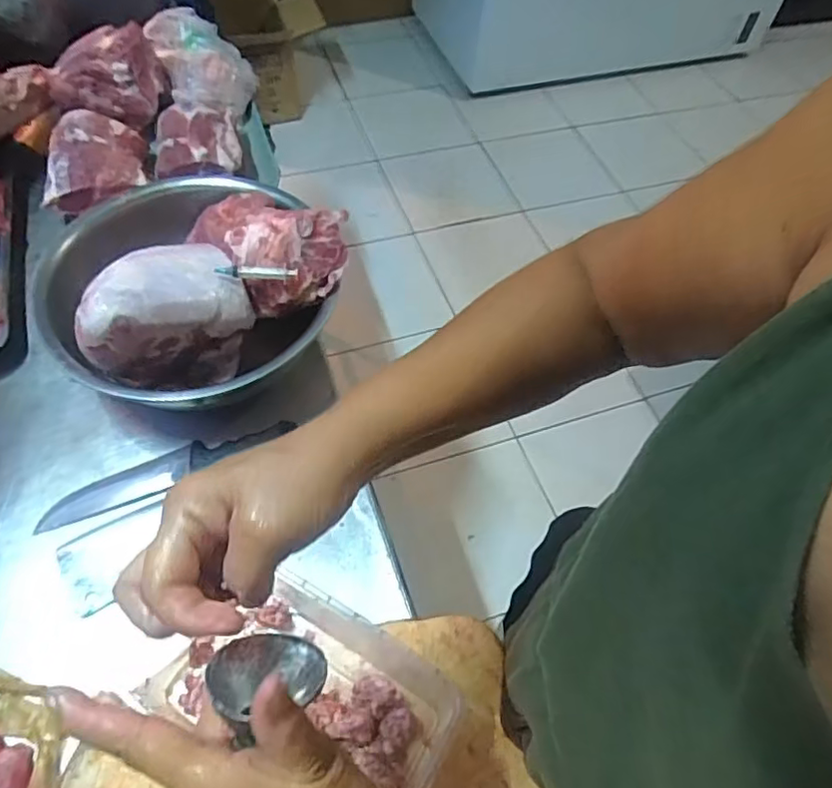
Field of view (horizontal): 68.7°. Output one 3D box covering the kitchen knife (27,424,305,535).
[{"bbox_3d":[-0.307,0.092,0.754,0.307,0.034,0.050,-18,59,-16],"label":"kitchen knife"}]

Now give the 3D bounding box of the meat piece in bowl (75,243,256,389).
[{"bbox_3d":[-0.303,-0.086,0.745,0.184,0.174,0.106,-28,62,-21],"label":"meat piece in bowl"}]

